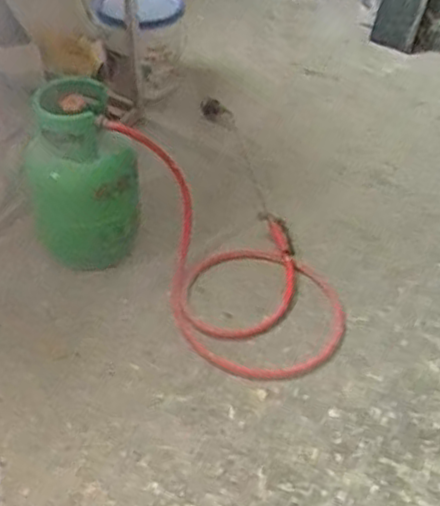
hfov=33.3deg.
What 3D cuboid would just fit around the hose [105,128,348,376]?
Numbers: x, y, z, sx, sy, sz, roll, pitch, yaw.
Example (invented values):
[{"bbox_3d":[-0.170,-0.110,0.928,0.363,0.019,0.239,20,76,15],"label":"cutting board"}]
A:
[{"bbox_3d":[0.049,-0.034,1.570,0.349,0.340,0.543,-25,51,-24],"label":"hose"}]

